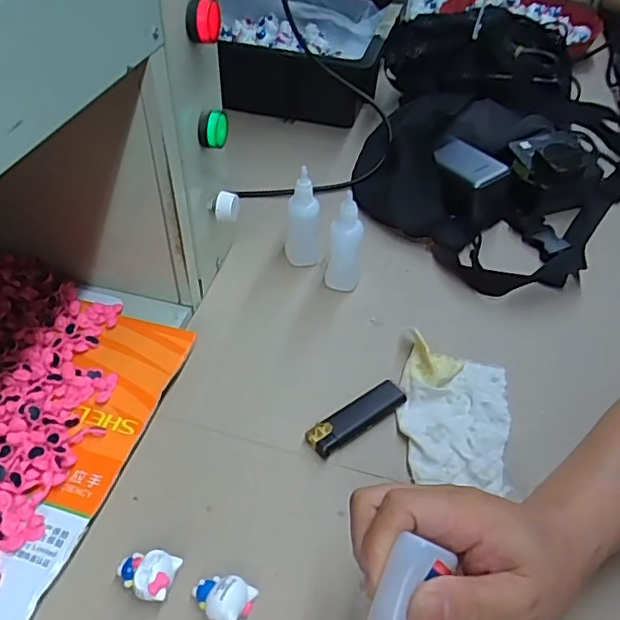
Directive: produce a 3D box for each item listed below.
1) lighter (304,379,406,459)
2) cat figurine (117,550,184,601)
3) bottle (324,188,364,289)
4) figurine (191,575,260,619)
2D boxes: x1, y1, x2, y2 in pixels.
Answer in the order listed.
[{"bbox_3d":[0.033,0.075,0.415,0.079,0.007,0.023,-28,52,-29],"label":"lighter"},{"bbox_3d":[-0.094,0.150,0.335,0.034,0.017,0.026,15,45,12],"label":"cat figurine"},{"bbox_3d":[0.030,-0.055,0.502,0.028,0.091,0.021,3,44,0],"label":"bottle"},{"bbox_3d":[-0.050,0.161,0.327,0.033,0.021,0.025,25,48,21],"label":"figurine"}]

